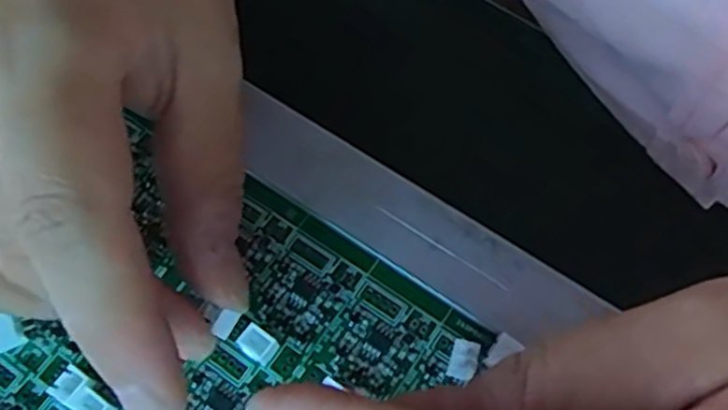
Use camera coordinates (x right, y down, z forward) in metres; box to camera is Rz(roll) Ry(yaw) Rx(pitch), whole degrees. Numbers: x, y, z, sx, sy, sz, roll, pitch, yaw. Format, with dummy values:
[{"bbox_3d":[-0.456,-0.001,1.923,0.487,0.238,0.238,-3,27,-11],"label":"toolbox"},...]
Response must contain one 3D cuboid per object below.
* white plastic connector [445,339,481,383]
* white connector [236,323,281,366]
[{"bbox_3d":[0.023,0.036,0.166,0.006,0.007,0.008,18,69,9],"label":"white plastic connector"},{"bbox_3d":[-0.025,0.034,0.169,0.009,0.006,0.007,34,72,15],"label":"white connector"}]

